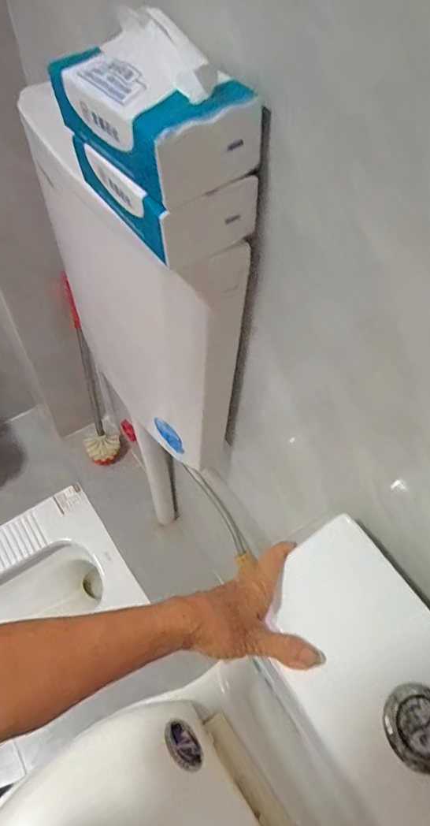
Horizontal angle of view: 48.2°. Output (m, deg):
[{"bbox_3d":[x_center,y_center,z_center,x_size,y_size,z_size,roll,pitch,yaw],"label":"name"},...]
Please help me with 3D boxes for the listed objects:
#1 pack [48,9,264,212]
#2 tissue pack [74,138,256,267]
[{"bbox_3d":[-0.050,-0.240,0.364,0.091,0.084,0.159,-31,61,-22],"label":"pack"},{"bbox_3d":[-0.046,-0.199,0.422,0.096,0.057,0.153,-27,60,-20],"label":"tissue pack"}]

